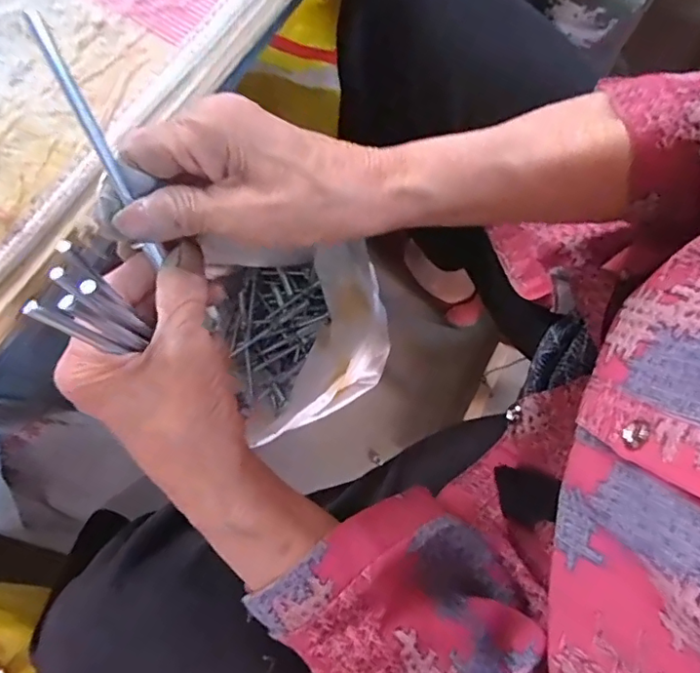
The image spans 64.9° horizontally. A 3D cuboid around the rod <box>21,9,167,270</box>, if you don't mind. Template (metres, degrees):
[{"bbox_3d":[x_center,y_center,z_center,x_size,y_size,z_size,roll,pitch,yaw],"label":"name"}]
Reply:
[{"bbox_3d":[-0.107,-0.081,0.238,0.006,0.107,0.004,-21,37,-5],"label":"rod"}]

